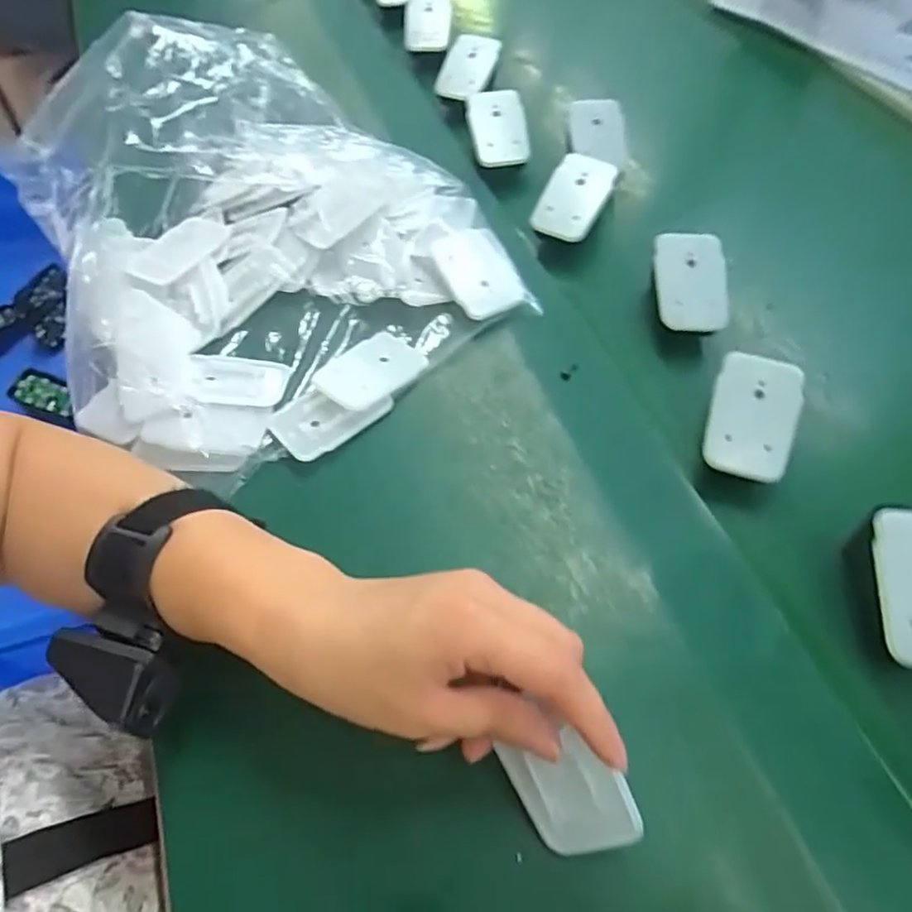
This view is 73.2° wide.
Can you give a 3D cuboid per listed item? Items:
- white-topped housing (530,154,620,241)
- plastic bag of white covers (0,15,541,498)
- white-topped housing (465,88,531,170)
[{"bbox_3d":[0.084,-0.188,0.447,0.044,0.008,0.064,27,89,14],"label":"white-topped housing"},{"bbox_3d":[-0.135,-0.155,0.403,0.289,0.080,0.319,-30,63,-18],"label":"plastic bag of white covers"},{"bbox_3d":[0.034,-0.269,0.502,0.045,0.012,0.067,-9,85,16],"label":"white-topped housing"}]

